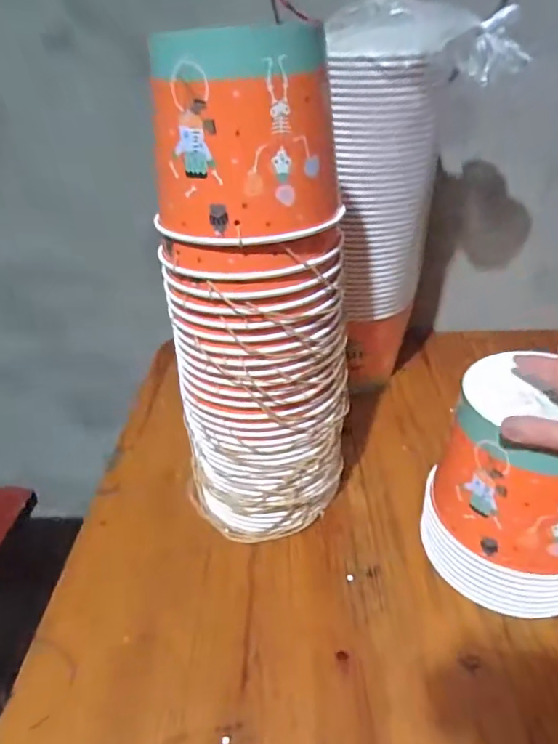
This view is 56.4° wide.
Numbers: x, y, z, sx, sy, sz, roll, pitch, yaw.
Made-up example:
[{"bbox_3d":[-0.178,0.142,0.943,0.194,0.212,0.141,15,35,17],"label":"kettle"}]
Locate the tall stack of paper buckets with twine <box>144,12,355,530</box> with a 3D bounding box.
[{"bbox_3d":[-0.019,-0.038,0.479,0.129,0.449,0.133,22,42,33],"label":"tall stack of paper buckets with twine"}]

